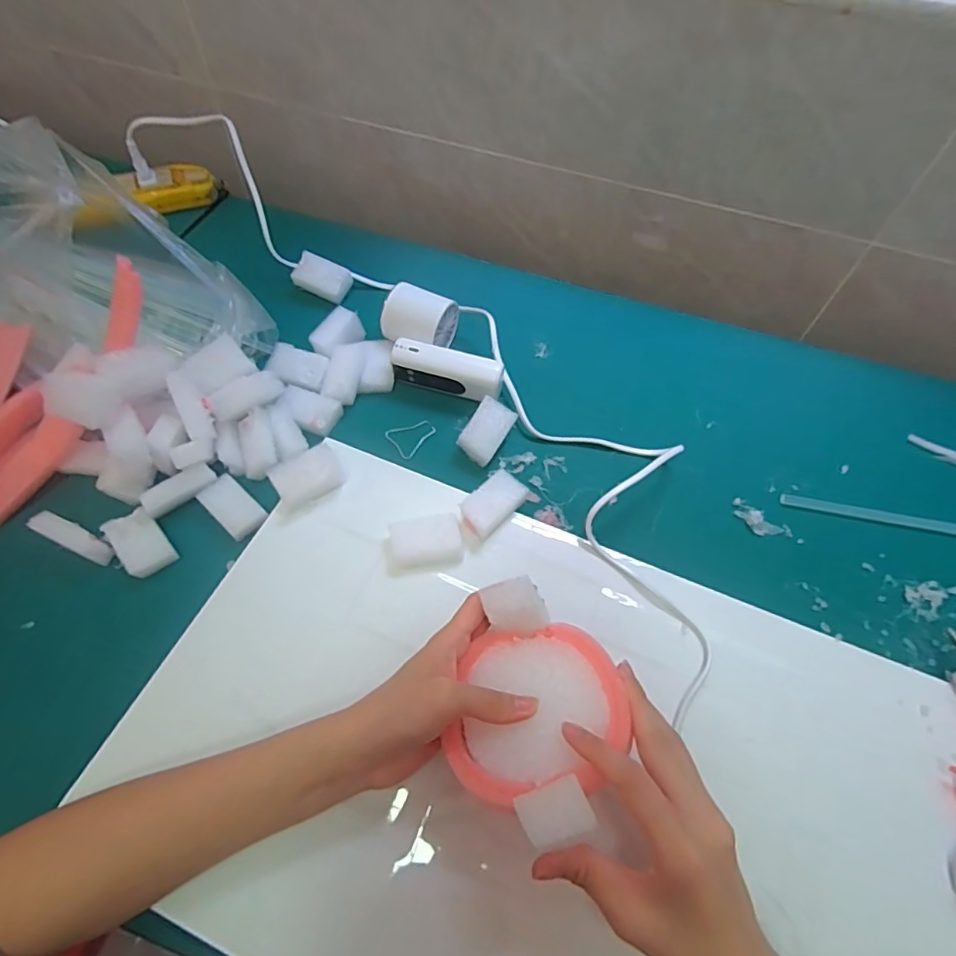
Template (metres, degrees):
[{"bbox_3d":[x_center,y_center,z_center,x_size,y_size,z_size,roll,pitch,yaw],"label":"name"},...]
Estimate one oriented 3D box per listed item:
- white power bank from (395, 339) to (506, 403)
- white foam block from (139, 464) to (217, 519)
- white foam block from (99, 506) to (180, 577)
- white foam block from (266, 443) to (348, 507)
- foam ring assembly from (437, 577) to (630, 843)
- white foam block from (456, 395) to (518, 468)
[{"bbox_3d":[-0.025,-0.092,0.466,0.094,0.038,0.027,15,63,7],"label":"white power bank"},{"bbox_3d":[-0.222,0.008,0.397,0.052,0.016,0.015,-39,70,-19],"label":"white foam block"},{"bbox_3d":[-0.242,0.046,0.382,0.031,0.013,0.047,-37,69,-18],"label":"white foam block"},{"bbox_3d":[-0.128,-0.003,0.405,0.050,0.015,0.034,-29,67,-15],"label":"white foam block"},{"bbox_3d":[0.029,0.123,0.295,0.107,0.023,0.100,39,69,18],"label":"foam ring assembly"},{"bbox_3d":[0.007,-0.037,0.446,0.031,0.026,0.049,31,66,14],"label":"white foam block"}]

